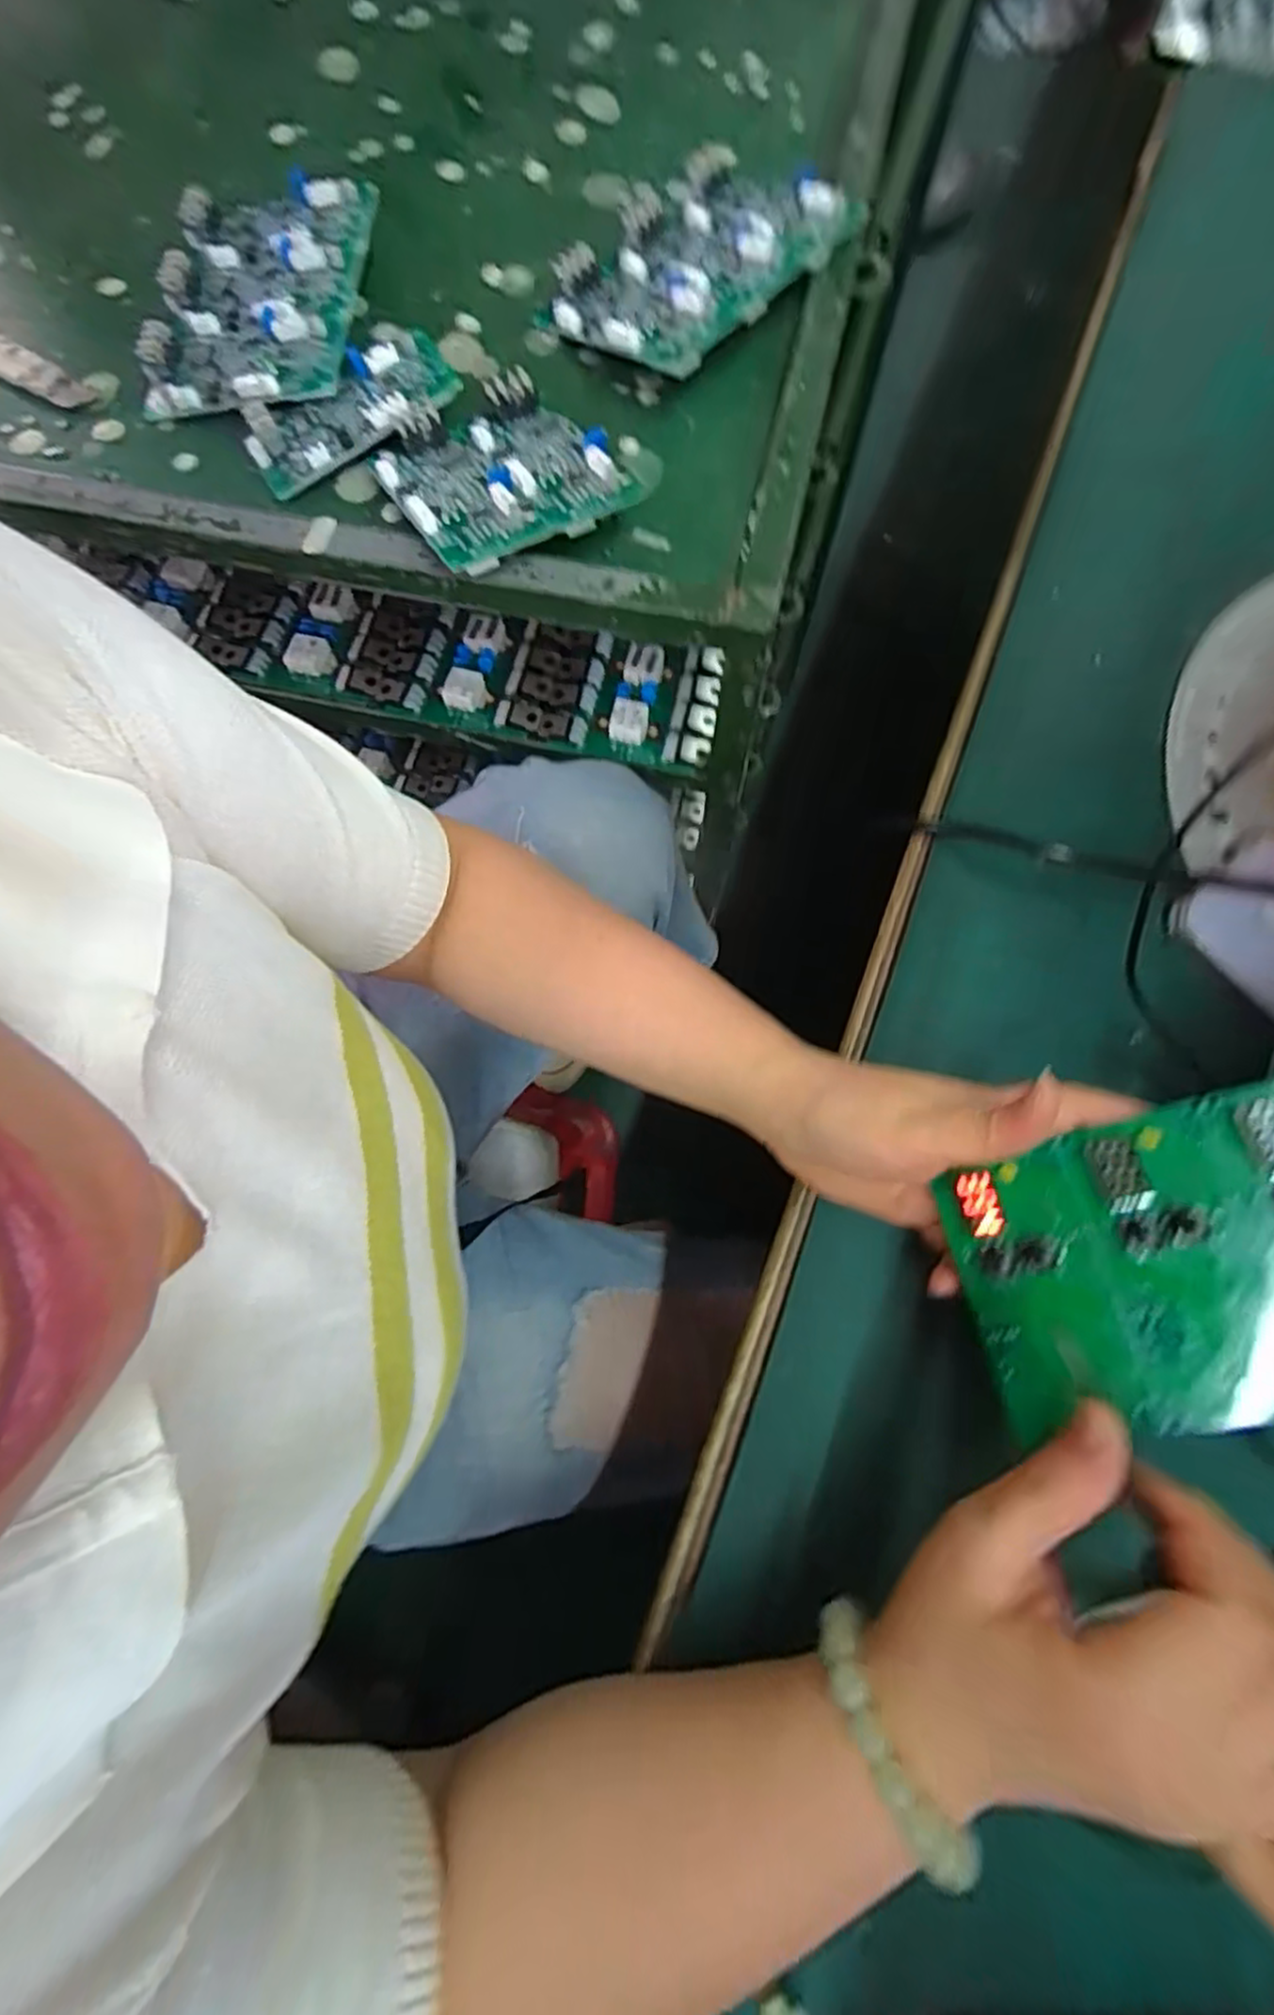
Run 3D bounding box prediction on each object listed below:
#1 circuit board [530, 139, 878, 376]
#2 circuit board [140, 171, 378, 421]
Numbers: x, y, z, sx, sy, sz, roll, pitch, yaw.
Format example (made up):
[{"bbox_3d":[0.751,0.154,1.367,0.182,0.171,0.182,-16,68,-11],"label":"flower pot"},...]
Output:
[{"bbox_3d":[0.029,-0.389,0.375,0.111,0.026,0.143,39,79,10],"label":"circuit board"},{"bbox_3d":[-0.196,-0.370,0.377,0.101,0.022,0.146,3,75,1],"label":"circuit board"}]

